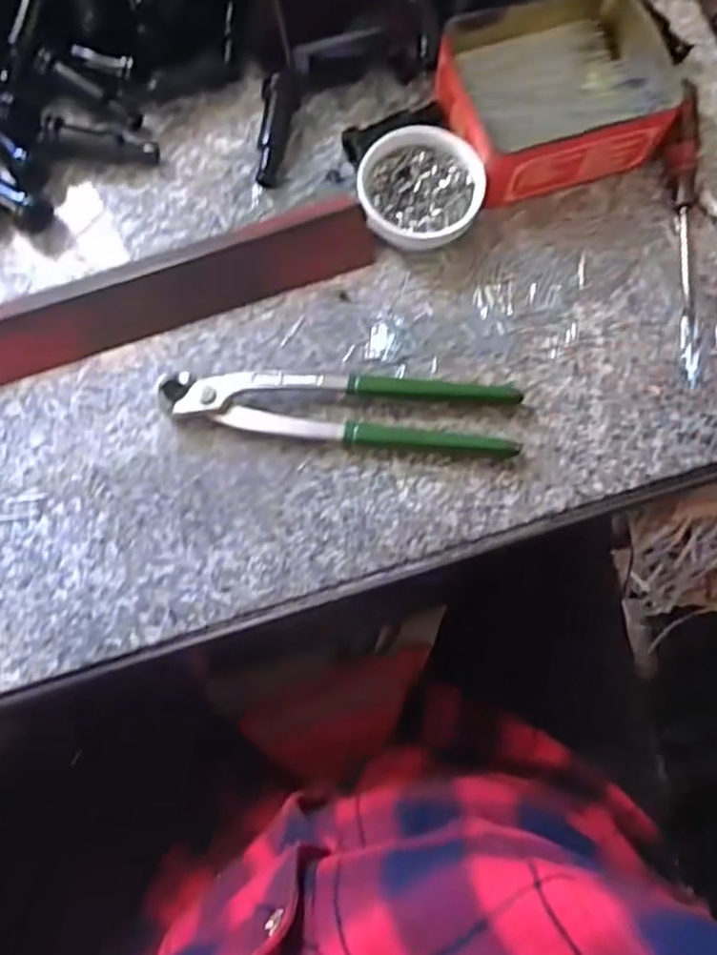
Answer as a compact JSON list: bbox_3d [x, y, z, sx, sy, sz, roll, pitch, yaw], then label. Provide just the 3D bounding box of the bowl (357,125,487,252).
[{"bbox_3d":[0.036,-0.172,0.433,0.071,0.026,0.070,0,76,-1],"label":"bowl"}]

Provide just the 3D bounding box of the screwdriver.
[{"bbox_3d":[0.200,-0.150,0.436,0.023,0.024,0.186,3,76,0],"label":"screwdriver"}]

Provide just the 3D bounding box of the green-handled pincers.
[{"bbox_3d":[-0.009,-0.040,0.404,0.196,0.017,0.042,4,76,0],"label":"green-handled pincers"}]

